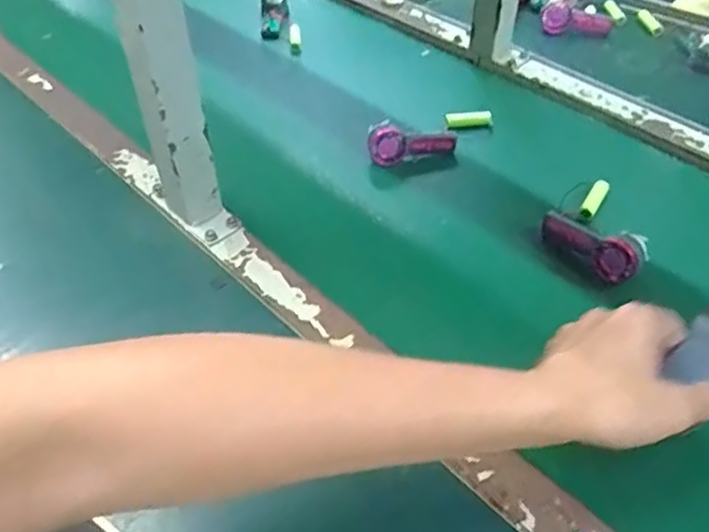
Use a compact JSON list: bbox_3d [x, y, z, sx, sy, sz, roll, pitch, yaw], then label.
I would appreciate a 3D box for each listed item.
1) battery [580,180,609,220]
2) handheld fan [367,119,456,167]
[{"bbox_3d":[0.233,-0.065,0.632,0.014,0.011,0.047,26,65,24],"label":"battery"},{"bbox_3d":[0.061,-0.130,0.684,0.092,0.040,0.021,-6,46,-5],"label":"handheld fan"}]

